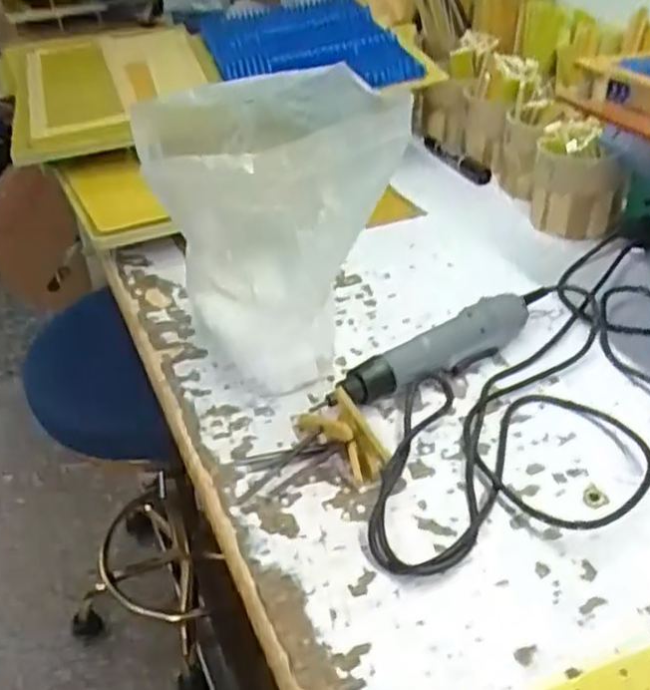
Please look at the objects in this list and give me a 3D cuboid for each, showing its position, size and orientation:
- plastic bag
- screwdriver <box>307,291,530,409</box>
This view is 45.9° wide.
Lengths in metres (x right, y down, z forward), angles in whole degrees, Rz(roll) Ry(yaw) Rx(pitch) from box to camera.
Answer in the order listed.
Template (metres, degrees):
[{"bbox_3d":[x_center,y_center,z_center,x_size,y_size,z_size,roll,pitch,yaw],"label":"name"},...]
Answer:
[{"bbox_3d":[-0.030,-0.091,0.612,0.177,0.238,0.132,-1,36,2],"label":"plastic bag"},{"bbox_3d":[0.091,0.009,0.638,0.214,0.033,0.035,-24,41,-26],"label":"screwdriver"}]

